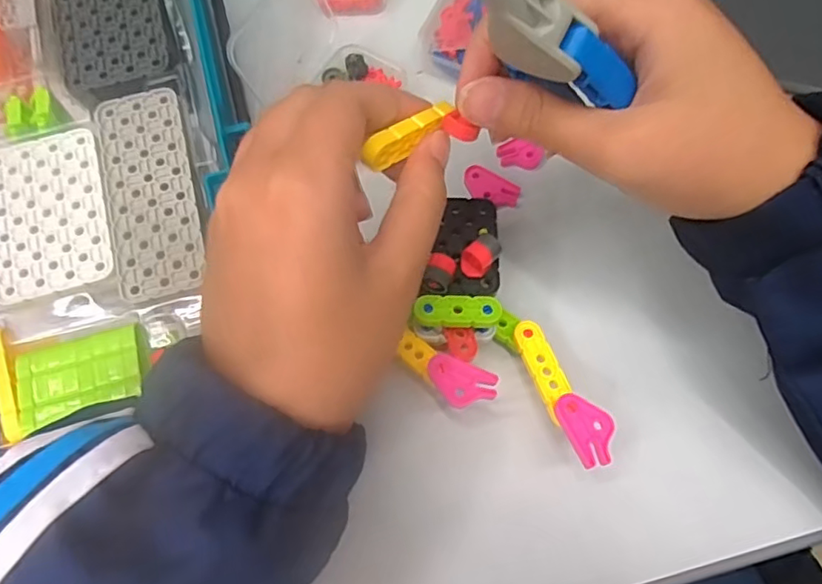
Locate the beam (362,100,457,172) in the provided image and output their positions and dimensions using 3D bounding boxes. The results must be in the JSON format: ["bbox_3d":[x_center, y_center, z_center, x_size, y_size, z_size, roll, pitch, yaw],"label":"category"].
[{"bbox_3d":[0.000,-0.056,0.206,0.007,0.012,0.046,42,57,11],"label":"beam"}]

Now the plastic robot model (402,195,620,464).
[{"bbox_3d":[0.028,0.022,0.250,0.071,0.043,0.131,-24,72,-7],"label":"plastic robot model"}]

